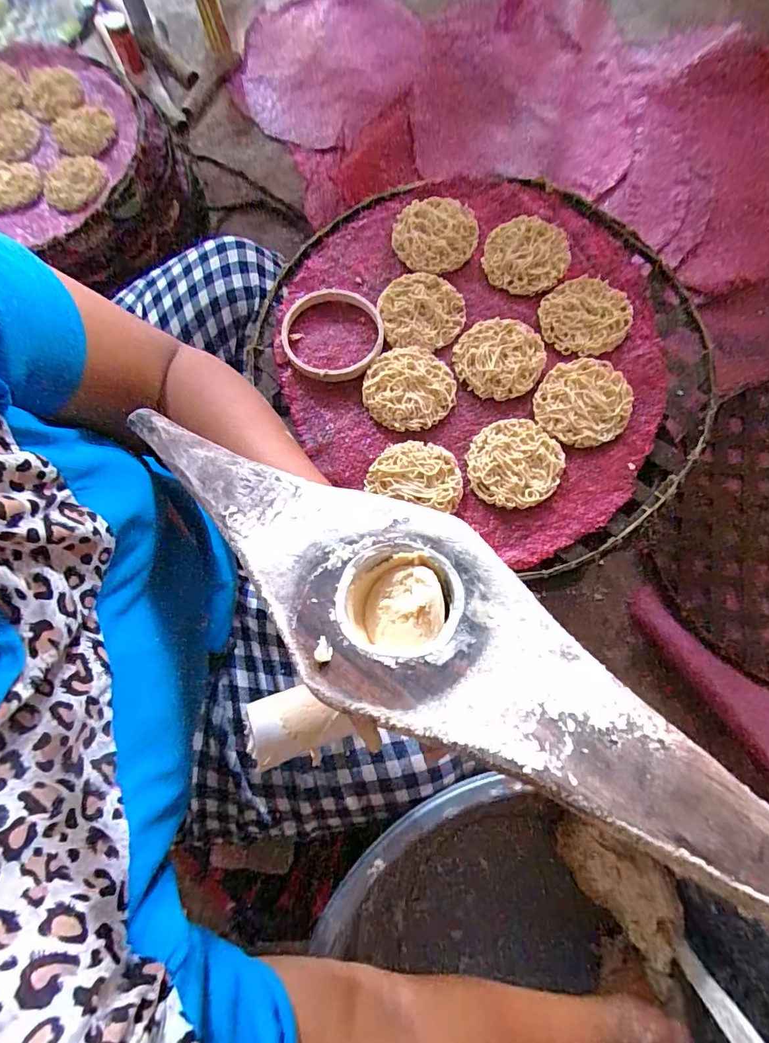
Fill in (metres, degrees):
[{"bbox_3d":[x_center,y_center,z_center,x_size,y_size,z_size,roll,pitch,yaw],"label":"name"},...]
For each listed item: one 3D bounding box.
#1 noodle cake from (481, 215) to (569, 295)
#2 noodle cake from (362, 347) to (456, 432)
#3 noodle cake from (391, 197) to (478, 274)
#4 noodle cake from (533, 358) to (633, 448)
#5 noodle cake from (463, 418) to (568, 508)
[{"bbox_3d":[0.129,-0.242,0.418,0.073,0.009,0.071,0,76,1],"label":"noodle cake"},{"bbox_3d":[0.022,-0.113,0.395,0.078,0.010,0.073,0,76,1],"label":"noodle cake"},{"bbox_3d":[0.045,-0.264,0.425,0.071,0.012,0.074,0,76,1],"label":"noodle cake"},{"bbox_3d":[0.165,-0.100,0.382,0.074,0.007,0.075,0,76,1],"label":"noodle cake"},{"bbox_3d":[0.104,-0.047,0.376,0.076,0.008,0.071,0,76,1],"label":"noodle cake"}]

